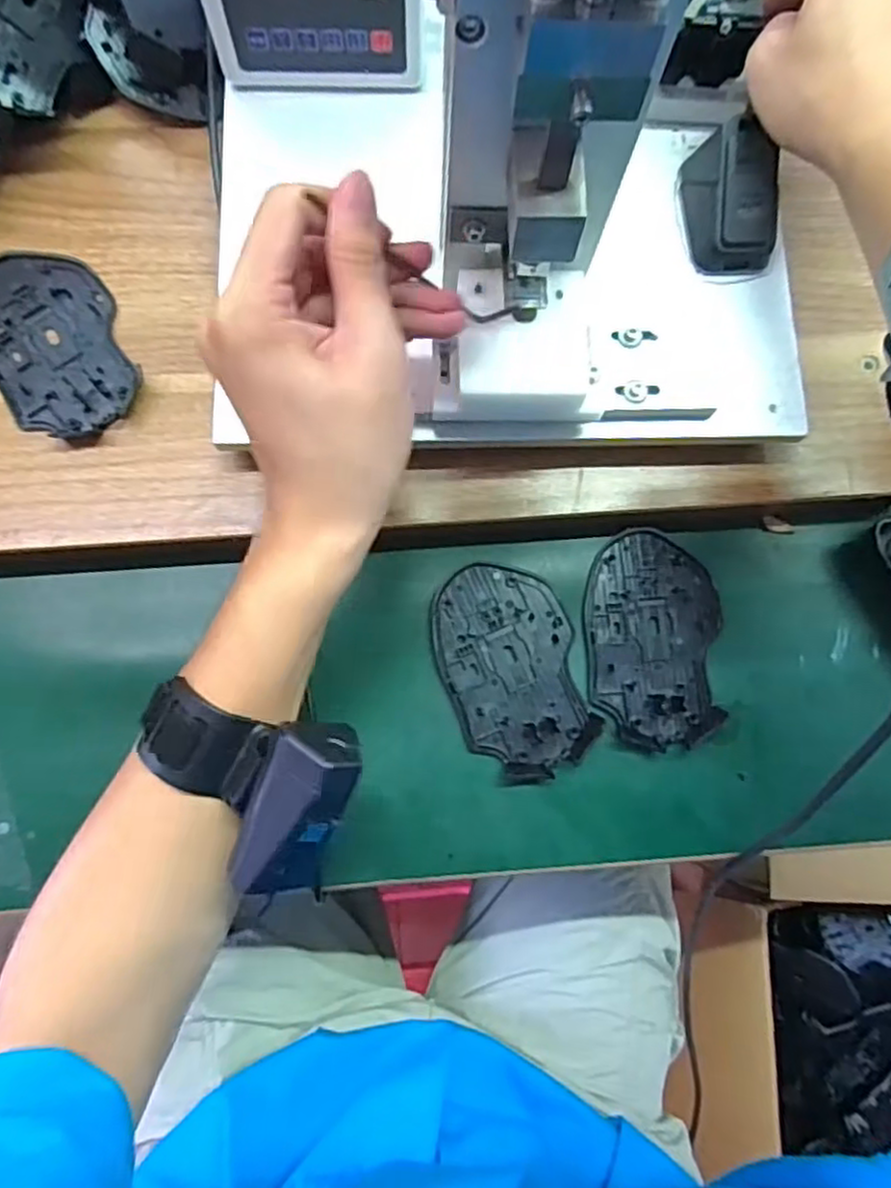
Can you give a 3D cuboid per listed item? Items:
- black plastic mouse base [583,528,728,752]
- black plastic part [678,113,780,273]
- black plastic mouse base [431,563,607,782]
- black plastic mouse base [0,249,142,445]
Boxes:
[{"bbox_3d":[0.114,0.024,0.385,0.073,0.005,0.114,3,80,-1],"label":"black plastic mouse base"},{"bbox_3d":[0.147,-0.204,0.366,0.041,0.046,0.070,-9,81,-3],"label":"black plastic part"},{"bbox_3d":[0.036,0.040,0.380,0.071,0.006,0.114,-20,81,-5],"label":"black plastic mouse base"},{"bbox_3d":[-0.212,-0.136,0.375,0.072,0.008,0.115,-23,82,-5],"label":"black plastic mouse base"}]

